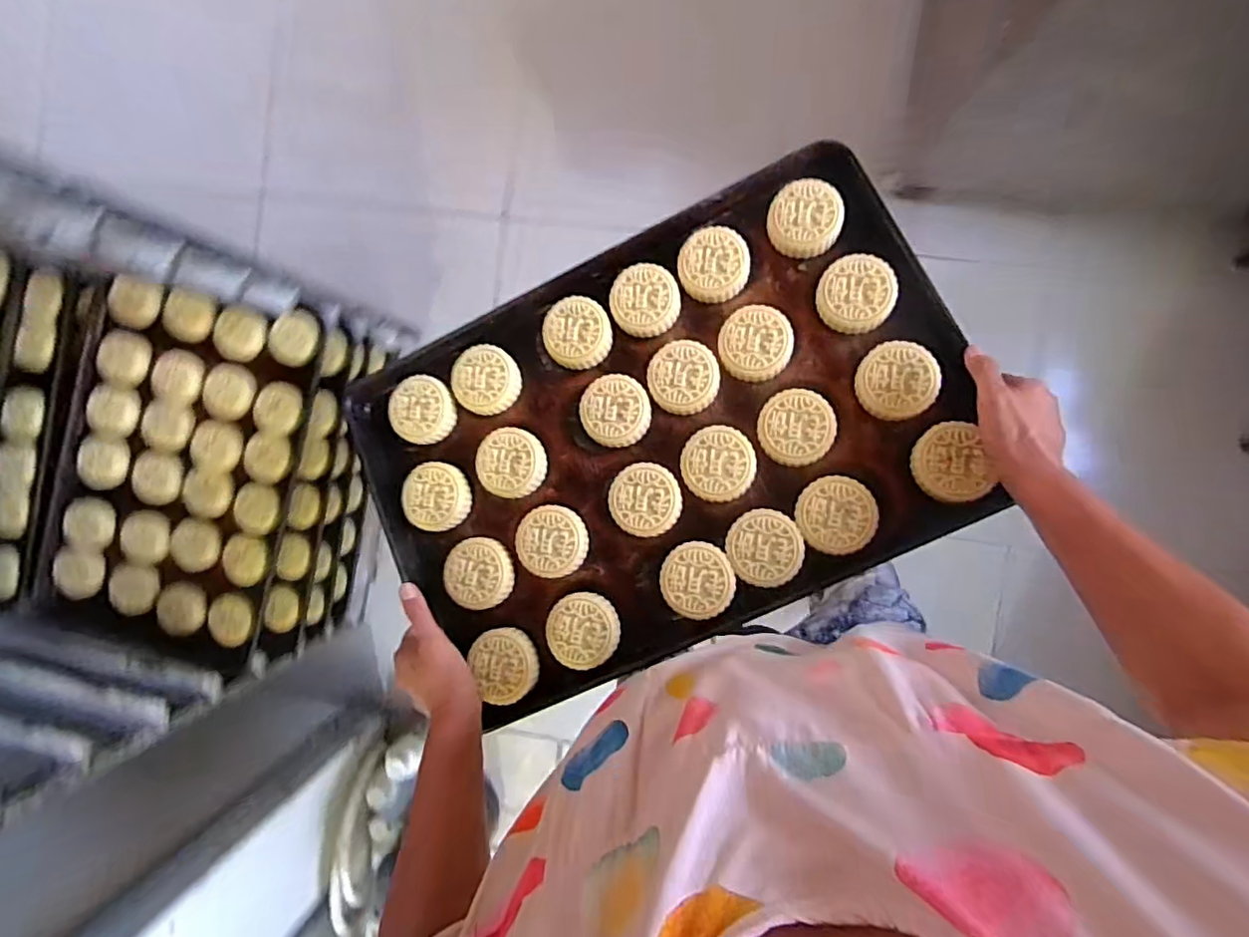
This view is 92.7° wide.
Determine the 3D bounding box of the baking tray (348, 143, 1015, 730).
[{"bbox_3d":[0.029,-0.032,0.611,0.581,0.040,0.399,-25,79,7],"label":"baking tray"}]

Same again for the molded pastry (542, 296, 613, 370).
[{"bbox_3d":[-0.050,-0.144,0.633,0.068,0.020,0.075,-32,88,7],"label":"molded pastry"}]

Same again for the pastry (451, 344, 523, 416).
[{"bbox_3d":[-0.150,-0.096,0.645,0.072,0.021,0.071,0,92,7],"label":"pastry"}]

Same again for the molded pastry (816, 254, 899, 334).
[{"bbox_3d":[0.227,-0.171,0.583,0.070,0.021,0.074,-5,91,7],"label":"molded pastry"}]

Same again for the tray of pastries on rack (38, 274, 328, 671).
[{"bbox_3d":[-0.727,0.002,0.967,0.383,0.053,0.564,14,93,7],"label":"tray of pastries on rack"}]

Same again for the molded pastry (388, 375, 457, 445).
[{"bbox_3d":[-0.223,-0.065,0.653,0.069,0.016,0.075,0,92,7],"label":"molded pastry"}]

